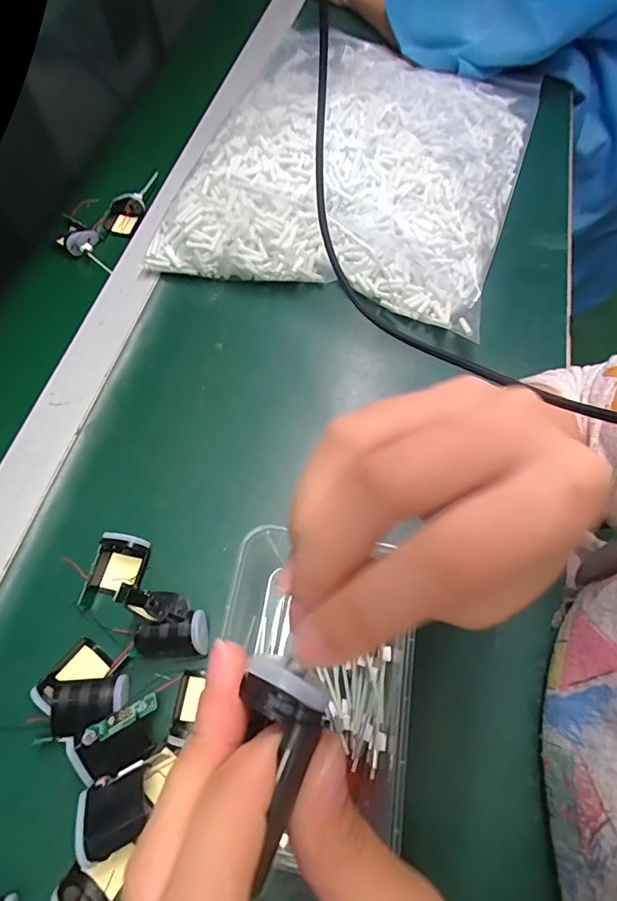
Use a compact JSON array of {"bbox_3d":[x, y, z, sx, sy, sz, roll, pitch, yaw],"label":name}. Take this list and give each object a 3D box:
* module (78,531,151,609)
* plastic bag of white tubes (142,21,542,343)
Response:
[{"bbox_3d":[-0.137,0.085,0.322,0.037,0.016,0.050,6,66,3],"label":"module"},{"bbox_3d":[0.069,-0.347,0.515,0.333,0.051,0.459,17,67,8],"label":"plastic bag of white tubes"}]

